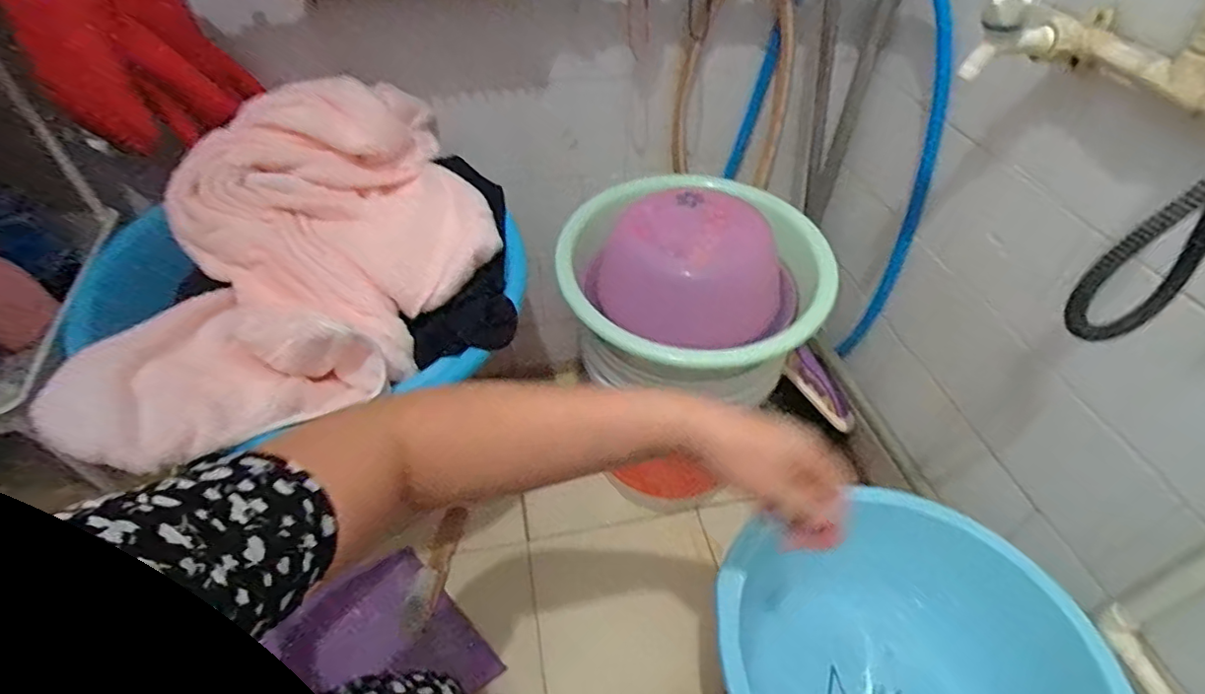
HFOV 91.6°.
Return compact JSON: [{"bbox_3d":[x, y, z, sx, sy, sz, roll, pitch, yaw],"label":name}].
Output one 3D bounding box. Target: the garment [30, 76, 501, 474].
[{"bbox_3d":[-0.316,-0.110,0.627,0.386,0.170,0.431,-9,46,-9],"label":"garment"}]

